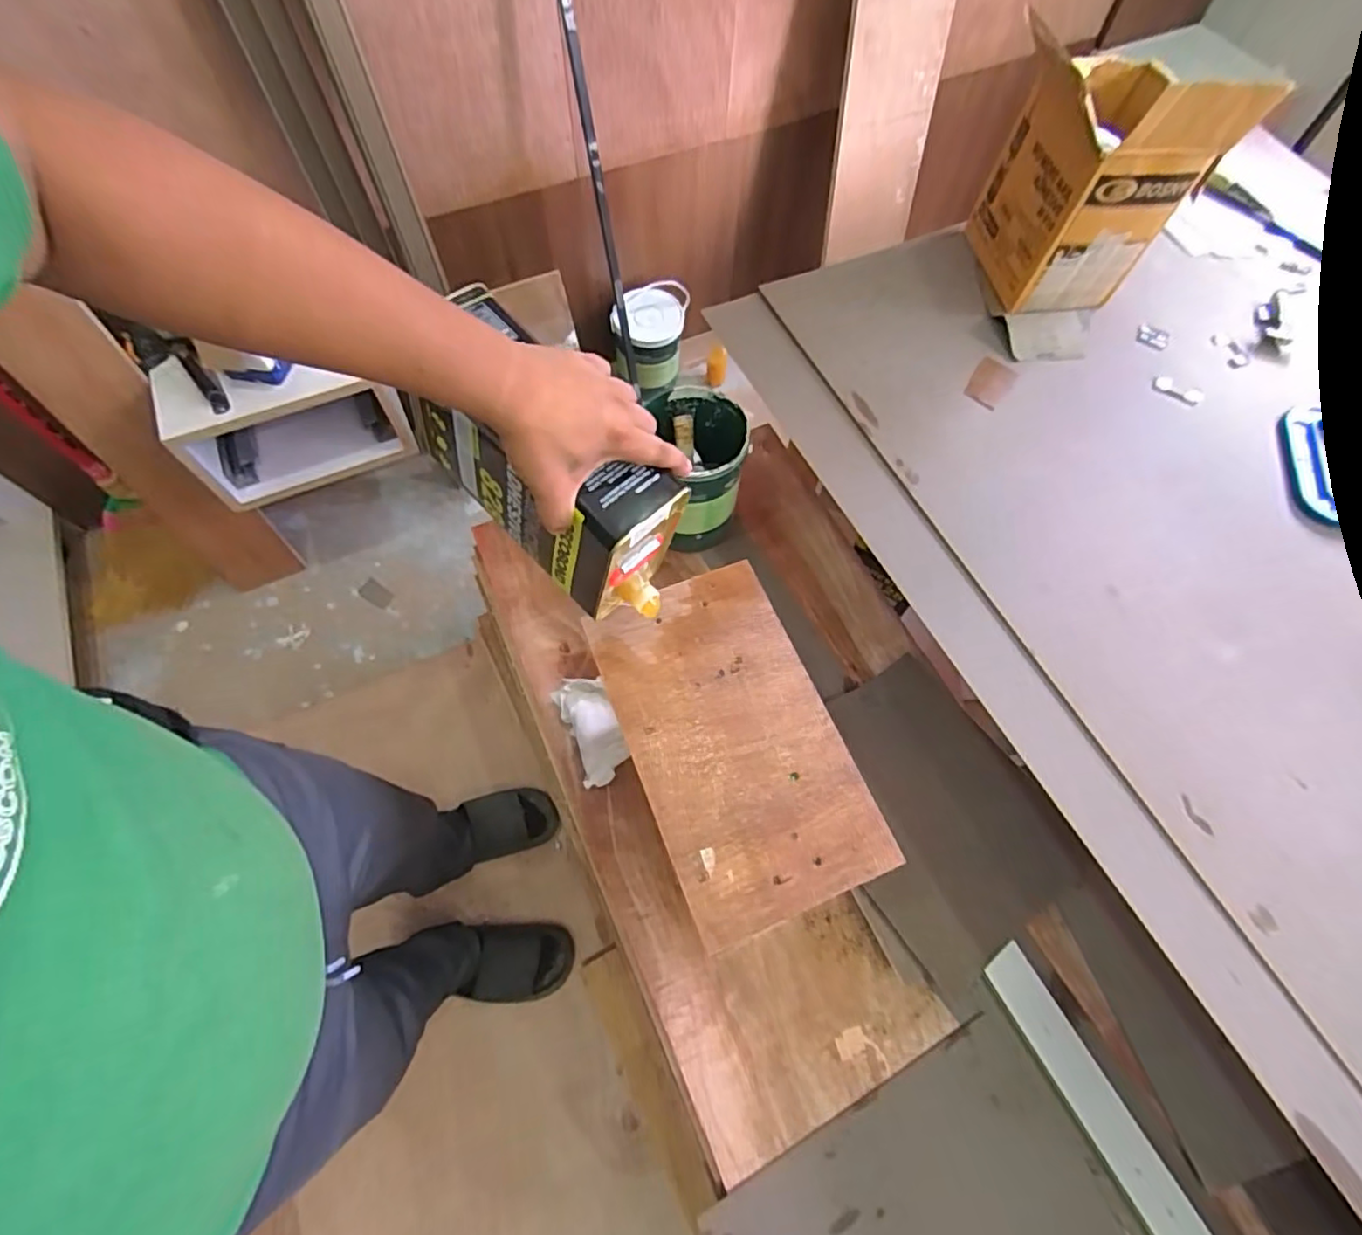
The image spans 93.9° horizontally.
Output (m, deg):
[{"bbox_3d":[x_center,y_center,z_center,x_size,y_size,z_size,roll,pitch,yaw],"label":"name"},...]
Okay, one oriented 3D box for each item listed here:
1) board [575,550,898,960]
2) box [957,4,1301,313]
[{"bbox_3d":[0.051,0.117,0.637,0.196,0.012,0.341,-20,67,-11],"label":"board"},{"bbox_3d":[0.565,-0.616,0.897,0.232,0.292,0.229,-11,66,-7],"label":"box"}]

